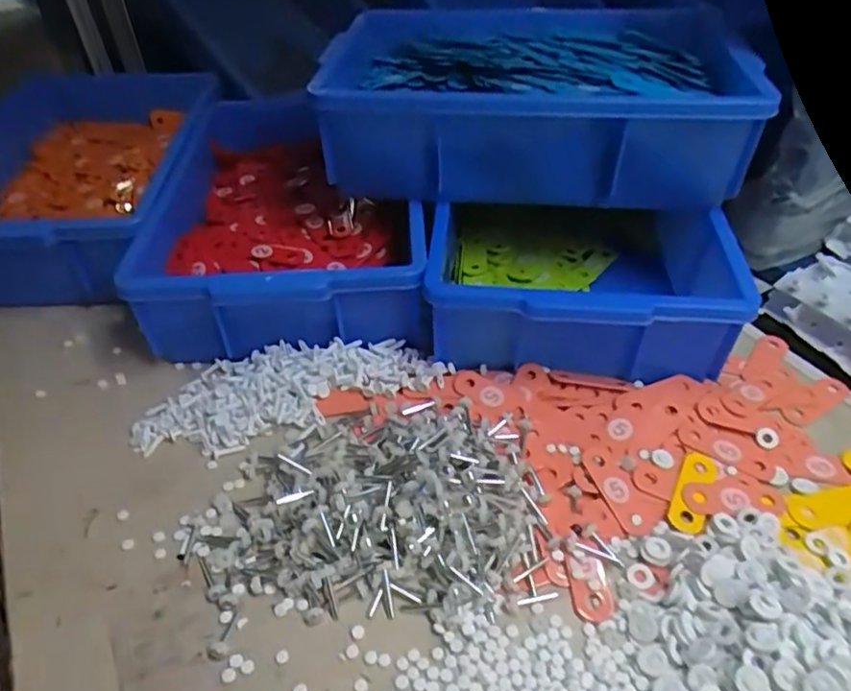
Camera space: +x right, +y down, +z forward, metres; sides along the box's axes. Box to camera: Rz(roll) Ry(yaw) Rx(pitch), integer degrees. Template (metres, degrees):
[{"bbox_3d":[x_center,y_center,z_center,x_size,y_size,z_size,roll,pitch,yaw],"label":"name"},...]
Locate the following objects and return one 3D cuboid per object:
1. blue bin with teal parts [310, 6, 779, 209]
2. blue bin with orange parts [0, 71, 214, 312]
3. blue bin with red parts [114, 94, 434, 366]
[{"bbox_3d":[0.095,-0.235,0.572,0.355,0.099,0.253,1,45,4],"label":"blue bin with teal parts"},{"bbox_3d":[-0.373,-0.183,0.660,0.243,0.105,0.350,-7,44,-6],"label":"blue bin with orange parts"},{"bbox_3d":[-0.135,-0.126,0.595,0.246,0.092,0.322,-4,44,-2],"label":"blue bin with red parts"}]

